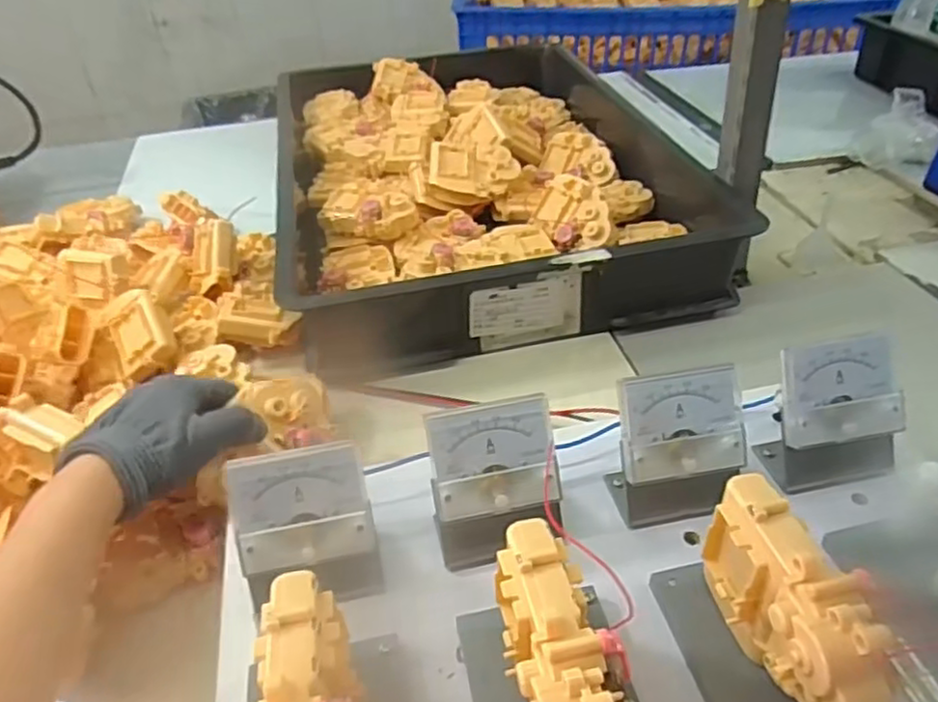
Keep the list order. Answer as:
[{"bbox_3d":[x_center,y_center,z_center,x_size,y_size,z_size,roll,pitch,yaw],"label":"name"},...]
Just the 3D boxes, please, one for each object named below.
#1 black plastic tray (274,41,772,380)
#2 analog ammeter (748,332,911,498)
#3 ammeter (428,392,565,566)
[{"bbox_3d":[0.004,-0.201,0.806,0.437,0.117,0.578,-10,39,-9],"label":"black plastic tray"},{"bbox_3d":[0.204,0.038,0.378,0.069,0.072,0.051,-12,40,-11],"label":"analog ammeter"},{"bbox_3d":[0.014,0.070,0.354,0.063,0.075,0.044,-5,39,-2],"label":"ammeter"}]

